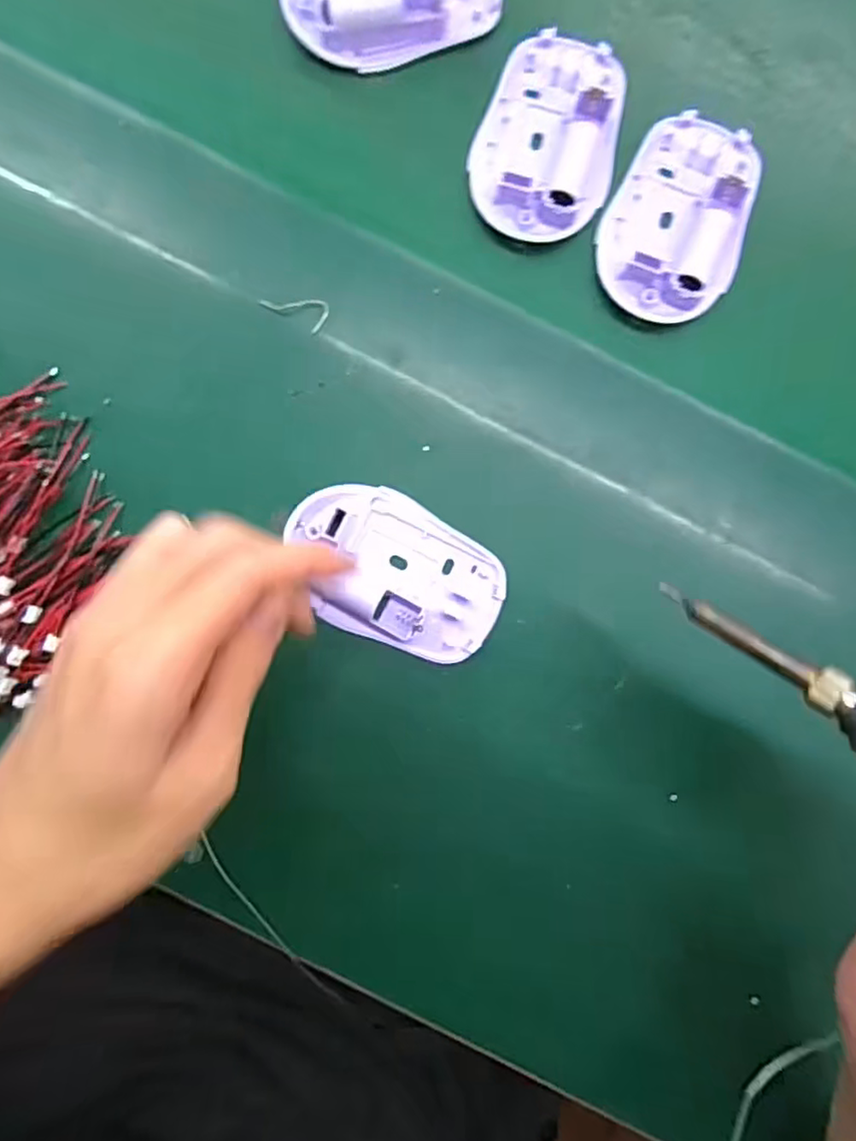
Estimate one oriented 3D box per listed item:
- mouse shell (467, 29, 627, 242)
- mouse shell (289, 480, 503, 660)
[{"bbox_3d":[0.055,-0.195,0.284,0.061,0.014,0.089,17,90,-1],"label":"mouse shell"},{"bbox_3d":[-0.016,0.002,0.280,0.097,0.012,0.062,33,89,-1],"label":"mouse shell"}]

